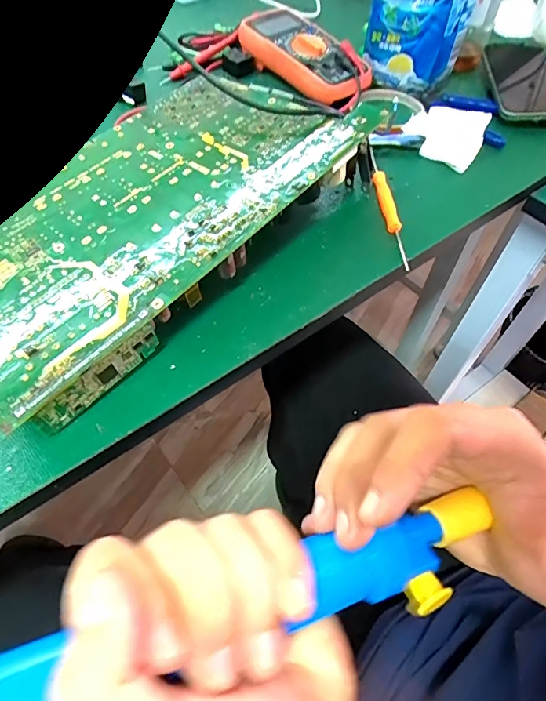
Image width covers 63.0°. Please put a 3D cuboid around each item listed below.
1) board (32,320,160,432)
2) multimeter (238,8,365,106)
[{"bbox_3d":[-0.107,0.015,0.279,0.005,0.029,0.086,36,62,21],"label":"board"},{"bbox_3d":[0.035,-0.349,0.531,0.076,0.036,0.181,-26,60,-18],"label":"multimeter"}]

